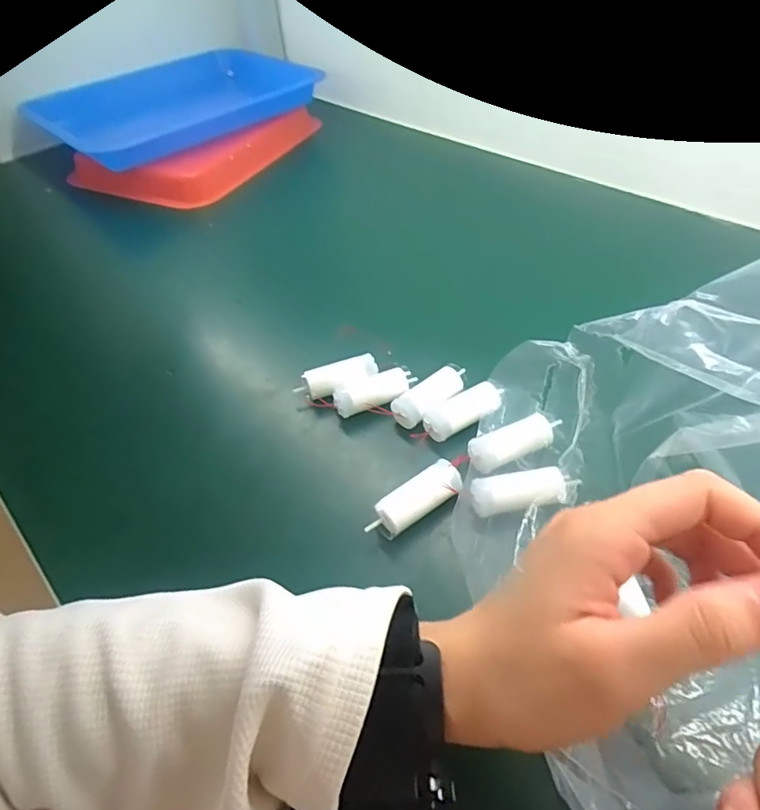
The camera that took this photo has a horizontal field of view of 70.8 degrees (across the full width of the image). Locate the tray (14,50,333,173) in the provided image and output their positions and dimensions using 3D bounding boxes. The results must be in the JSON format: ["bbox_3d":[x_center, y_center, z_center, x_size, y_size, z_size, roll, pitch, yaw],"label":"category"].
[{"bbox_3d":[-0.264,-0.414,0.742,0.365,0.047,0.251,-35,53,-25],"label":"tray"}]

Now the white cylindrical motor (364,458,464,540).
[{"bbox_3d":[0.020,0.055,0.296,0.057,0.021,0.019,-31,52,-22],"label":"white cylindrical motor"}]

